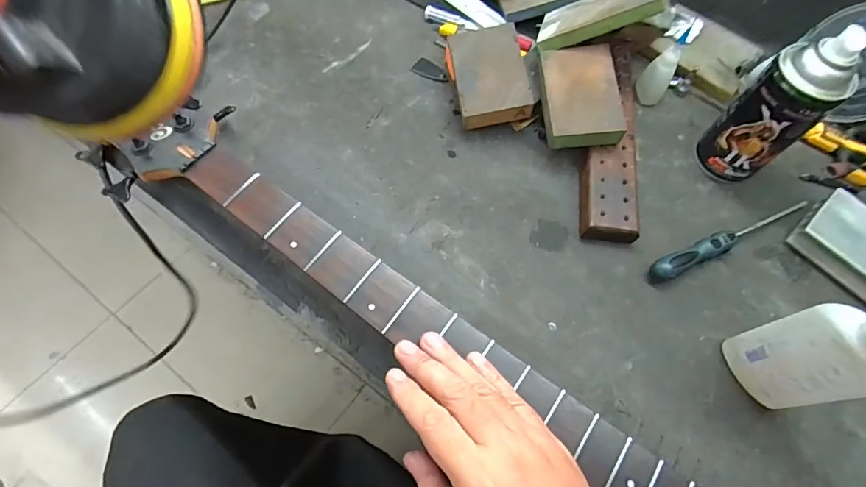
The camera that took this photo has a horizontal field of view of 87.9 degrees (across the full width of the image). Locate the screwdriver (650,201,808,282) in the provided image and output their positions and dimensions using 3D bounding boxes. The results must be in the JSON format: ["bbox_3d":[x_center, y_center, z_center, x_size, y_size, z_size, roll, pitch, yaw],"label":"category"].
[{"bbox_3d":[0.290,-0.008,0.430,0.194,0.019,0.020,-22,68,-14],"label":"screwdriver"}]

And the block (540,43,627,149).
[{"bbox_3d":[0.145,-0.147,0.446,0.073,0.017,0.100,-5,76,4],"label":"block"}]

